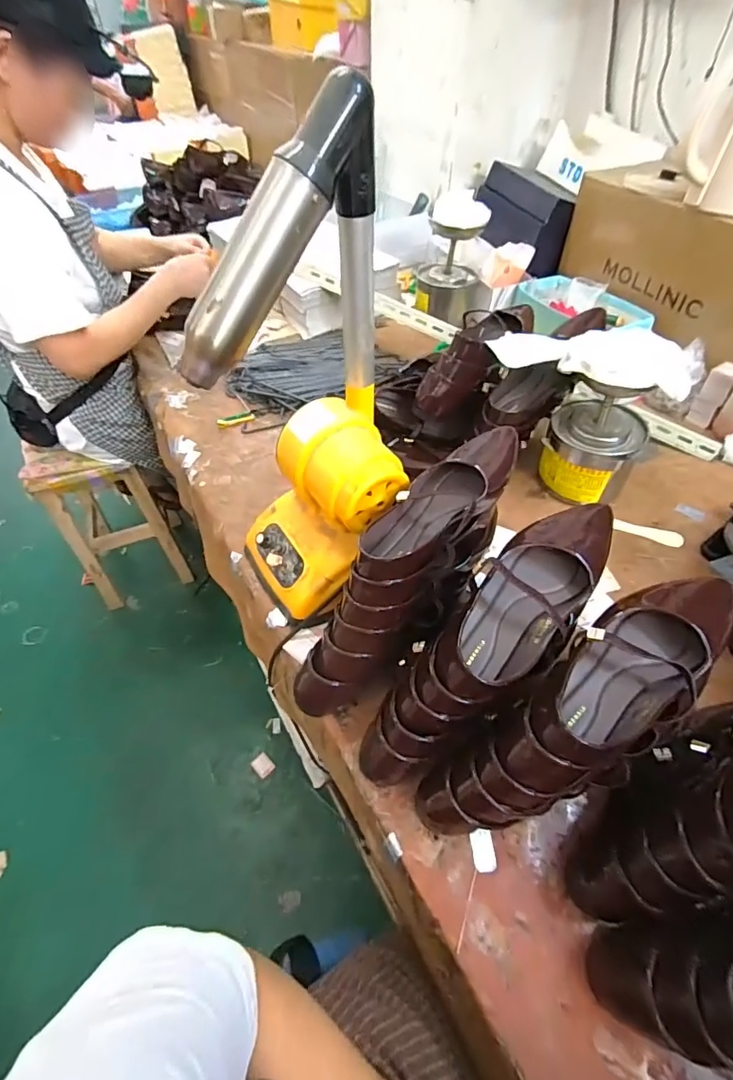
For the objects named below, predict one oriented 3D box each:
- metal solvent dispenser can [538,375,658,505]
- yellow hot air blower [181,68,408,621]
[{"bbox_3d":[0.346,-0.156,0.727,0.136,0.179,0.118,24,54,21],"label":"metal solvent dispenser can"},{"bbox_3d":[-0.058,-0.120,0.503,0.200,0.455,0.161,-18,51,-14],"label":"yellow hot air blower"}]

